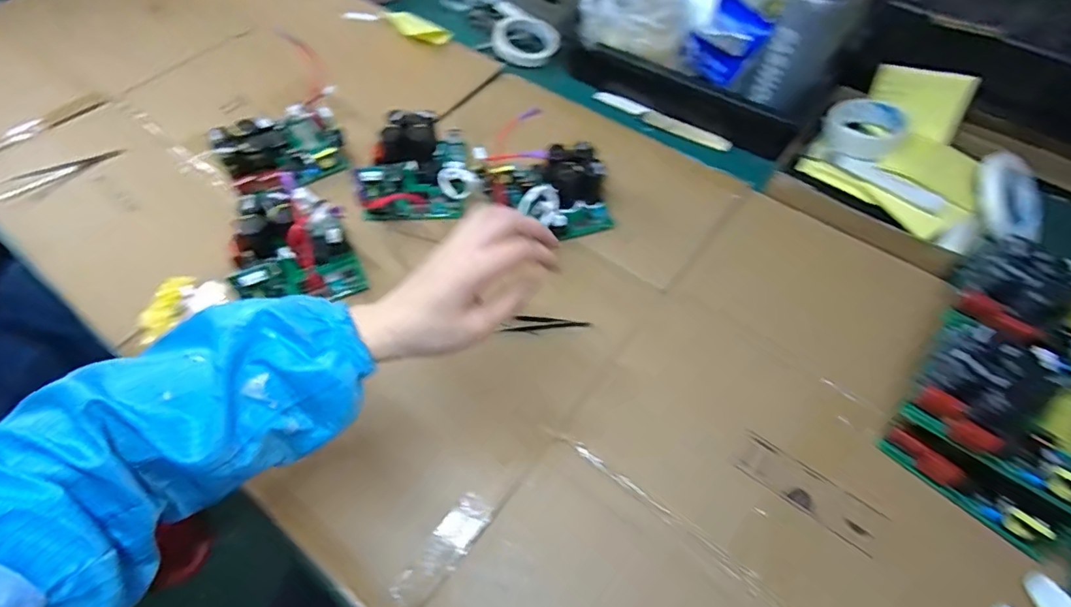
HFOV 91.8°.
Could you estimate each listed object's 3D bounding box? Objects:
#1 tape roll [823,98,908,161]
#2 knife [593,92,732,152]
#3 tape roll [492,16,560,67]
[{"bbox_3d":[0.417,-0.221,0.657,0.089,0.030,0.097,36,66,22],"label":"tape roll"},{"bbox_3d":[0.176,-0.260,0.731,0.205,0.009,0.027,32,64,20],"label":"knife"},{"bbox_3d":[-0.015,-0.422,0.825,0.104,0.037,0.106,-1,58,2],"label":"tape roll"}]

